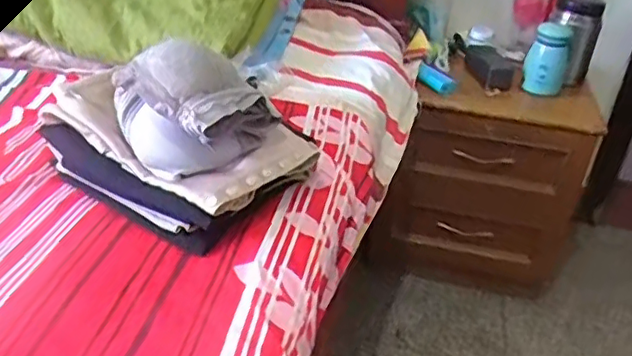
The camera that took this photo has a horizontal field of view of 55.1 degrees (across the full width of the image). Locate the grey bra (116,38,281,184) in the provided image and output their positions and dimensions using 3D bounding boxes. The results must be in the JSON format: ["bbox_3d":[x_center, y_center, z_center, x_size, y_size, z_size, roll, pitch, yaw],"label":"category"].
[{"bbox_3d":[-0.149,-0.092,0.712,0.159,0.133,0.124,25,36,31],"label":"grey bra"}]

